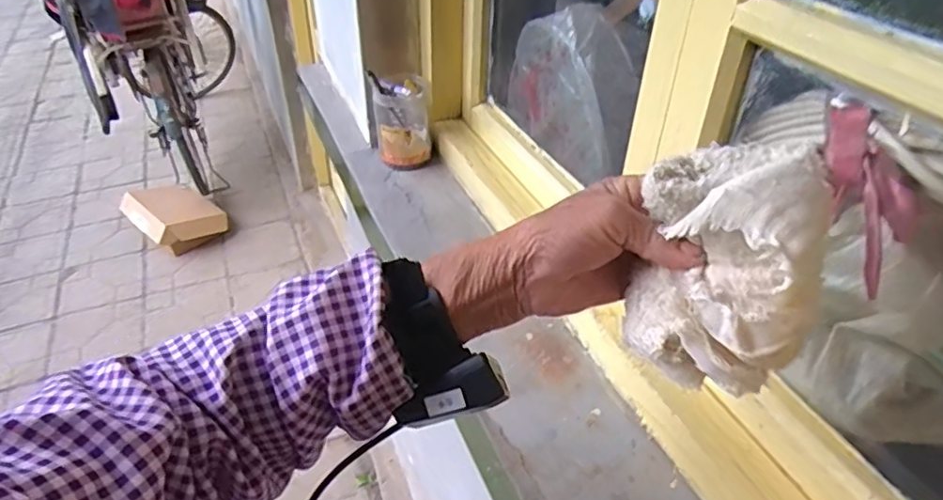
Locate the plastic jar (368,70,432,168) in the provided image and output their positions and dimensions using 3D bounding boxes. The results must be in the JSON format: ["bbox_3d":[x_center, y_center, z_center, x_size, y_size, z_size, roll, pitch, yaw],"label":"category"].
[{"bbox_3d":[-0.105,-0.197,0.919,0.079,0.121,0.082,0,43,0],"label":"plastic jar"}]

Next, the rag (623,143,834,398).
[{"bbox_3d":[0.139,0.008,0.333,0.085,0.118,0.091,4,43,4],"label":"rag"}]

